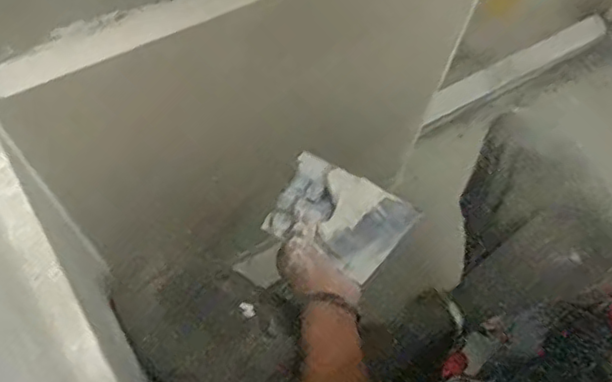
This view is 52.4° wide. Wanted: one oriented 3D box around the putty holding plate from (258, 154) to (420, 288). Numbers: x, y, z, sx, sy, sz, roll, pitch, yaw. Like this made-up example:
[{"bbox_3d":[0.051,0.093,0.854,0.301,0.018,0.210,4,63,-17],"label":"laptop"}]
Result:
[{"bbox_3d":[0.032,0.025,0.630,0.134,0.012,0.094,28,71,19],"label":"putty holding plate"}]

